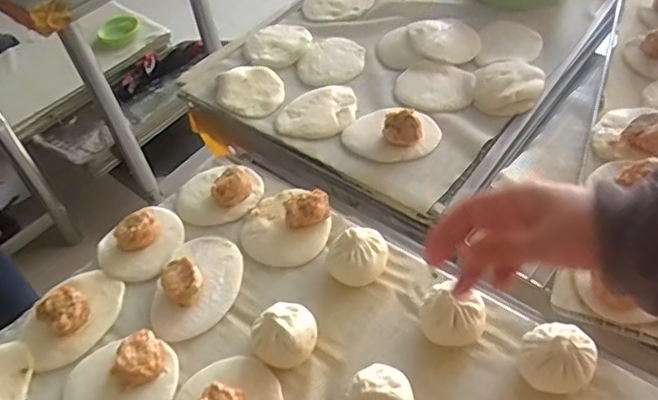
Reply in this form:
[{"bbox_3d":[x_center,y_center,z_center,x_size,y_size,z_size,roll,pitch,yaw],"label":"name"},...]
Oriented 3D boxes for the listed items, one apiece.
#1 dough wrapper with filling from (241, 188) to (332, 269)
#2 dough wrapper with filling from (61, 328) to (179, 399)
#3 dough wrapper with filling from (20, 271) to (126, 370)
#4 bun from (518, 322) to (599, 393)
[{"bbox_3d":[-0.046,0.021,0.587,0.089,0.029,0.085,-3,48,4],"label":"dough wrapper with filling"},{"bbox_3d":[-0.182,0.152,0.488,0.098,0.031,0.079,-7,48,1],"label":"dough wrapper with filling"},{"bbox_3d":[-0.242,0.104,0.544,0.095,0.025,0.073,-35,54,-22],"label":"dough wrapper with filling"},{"bbox_3d":[0.179,0.122,0.453,0.056,0.040,0.047,11,51,16],"label":"bun"}]

